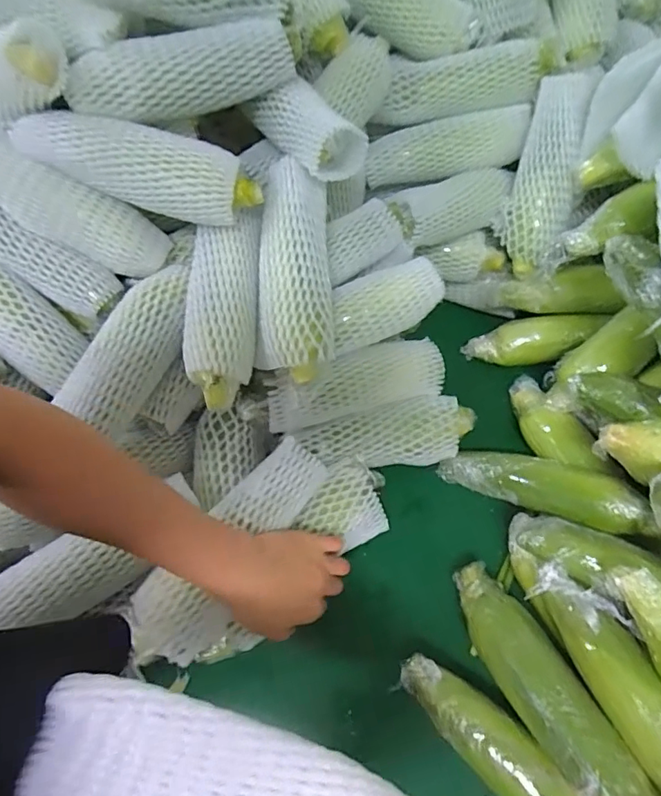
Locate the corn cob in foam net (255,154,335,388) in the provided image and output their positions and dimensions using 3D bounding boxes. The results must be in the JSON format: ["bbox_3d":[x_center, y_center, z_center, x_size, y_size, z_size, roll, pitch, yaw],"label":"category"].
[{"bbox_3d":[-0.036,-0.121,0.484,0.074,0.045,0.212,-1,82,2],"label":"corn cob in foam net"}]

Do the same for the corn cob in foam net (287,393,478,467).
[{"bbox_3d":[0.067,0.046,0.562,0.205,0.048,0.061,-14,56,-7],"label":"corn cob in foam net"}]

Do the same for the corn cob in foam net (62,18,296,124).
[{"bbox_3d":[-0.136,-0.295,0.463,0.201,0.056,0.051,-22,58,-12],"label":"corn cob in foam net"}]

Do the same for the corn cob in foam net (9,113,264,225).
[{"bbox_3d":[-0.183,-0.216,0.473,0.226,0.067,0.052,9,57,8],"label":"corn cob in foam net"}]

